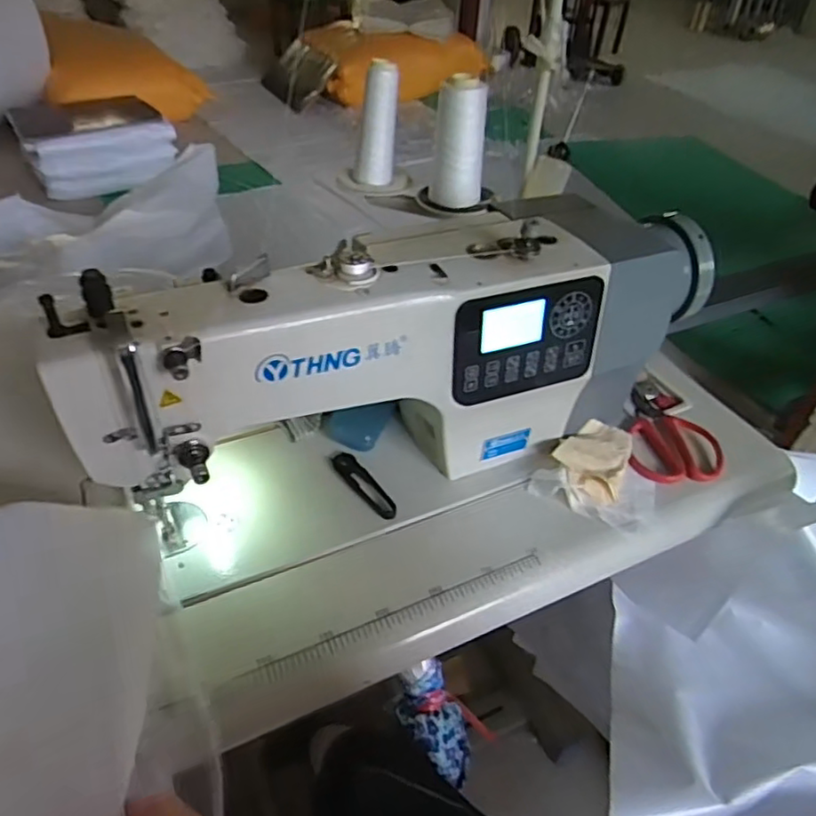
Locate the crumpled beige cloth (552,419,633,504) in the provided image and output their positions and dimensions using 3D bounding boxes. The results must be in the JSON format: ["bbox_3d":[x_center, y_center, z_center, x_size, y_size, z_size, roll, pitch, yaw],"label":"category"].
[{"bbox_3d":[0.198,0.048,0.676,0.070,0.025,0.113,21,45,17],"label":"crumpled beige cloth"}]

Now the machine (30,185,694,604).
[{"bbox_3d":[0.010,-0.046,0.609,0.579,0.235,0.164,-18,47,-22],"label":"machine"}]

